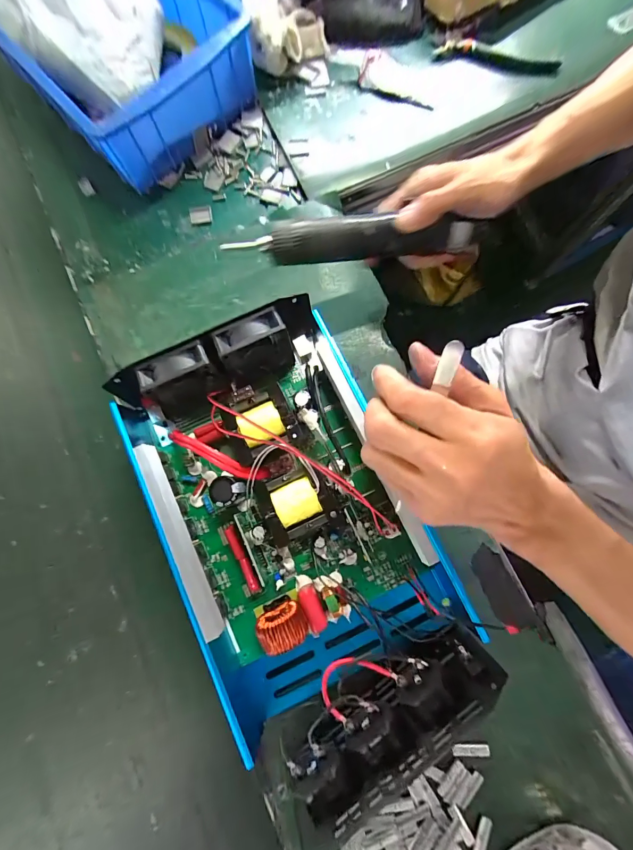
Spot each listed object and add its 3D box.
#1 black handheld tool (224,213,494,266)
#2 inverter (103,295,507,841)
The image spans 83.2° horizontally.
[{"bbox_3d":[0.042,-0.162,0.307,0.221,0.026,0.028,-7,78,-8],"label":"black handheld tool"},{"bbox_3d":[-0.016,0.097,0.299,0.216,0.080,0.373,-28,82,-2],"label":"inverter"}]

